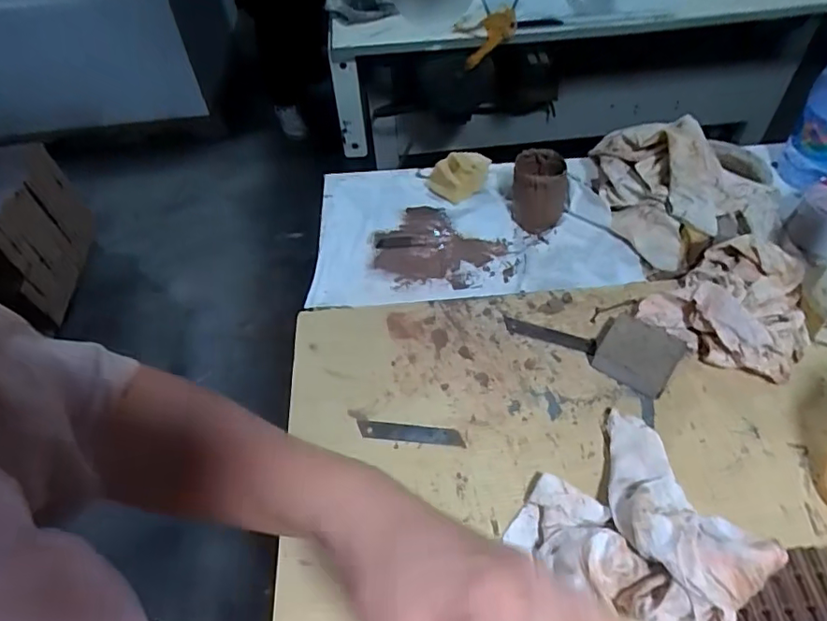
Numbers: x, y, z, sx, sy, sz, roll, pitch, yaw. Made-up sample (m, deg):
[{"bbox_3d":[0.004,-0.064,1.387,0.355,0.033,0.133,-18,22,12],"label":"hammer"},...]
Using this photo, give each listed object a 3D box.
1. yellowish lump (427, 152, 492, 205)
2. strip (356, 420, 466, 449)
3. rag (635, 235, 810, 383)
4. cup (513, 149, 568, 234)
[{"bbox_3d":[0.062,-0.185,0.745,0.061,0.040,0.085,36,62,28],"label":"yellowish lump"},{"bbox_3d":[-0.003,0.114,0.515,0.098,0.004,0.018,4,52,7],"label":"strip"},{"bbox_3d":[0.338,-0.012,0.564,0.159,0.051,0.136,-36,58,-23],"label":"rag"},{"bbox_3d":[0.155,-0.149,0.689,0.064,0.080,0.064,-2,51,2],"label":"cup"}]

